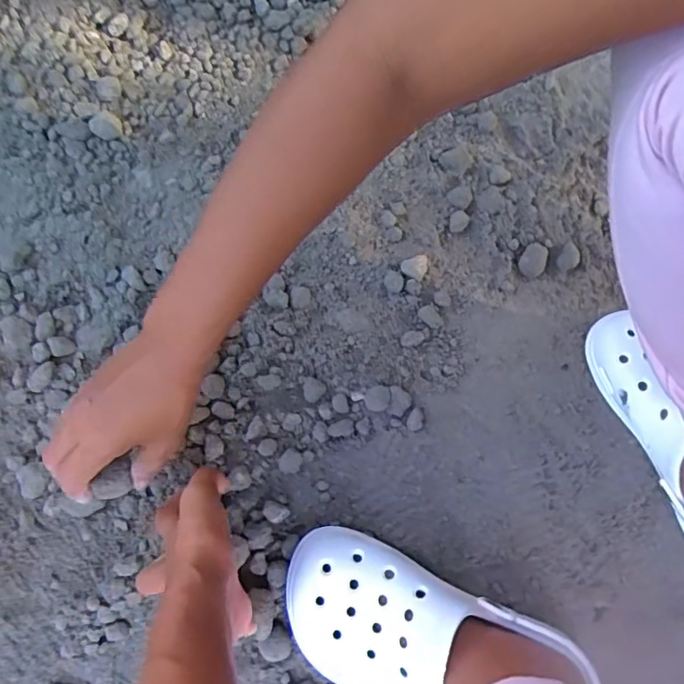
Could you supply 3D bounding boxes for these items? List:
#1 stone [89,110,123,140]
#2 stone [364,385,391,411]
[{"bbox_3d":[-0.230,-0.210,0.524,0.028,0.018,0.029,1,80,-6],"label":"stone"},{"bbox_3d":[0.032,0.050,0.480,0.023,0.011,0.023,1,80,-6],"label":"stone"}]

